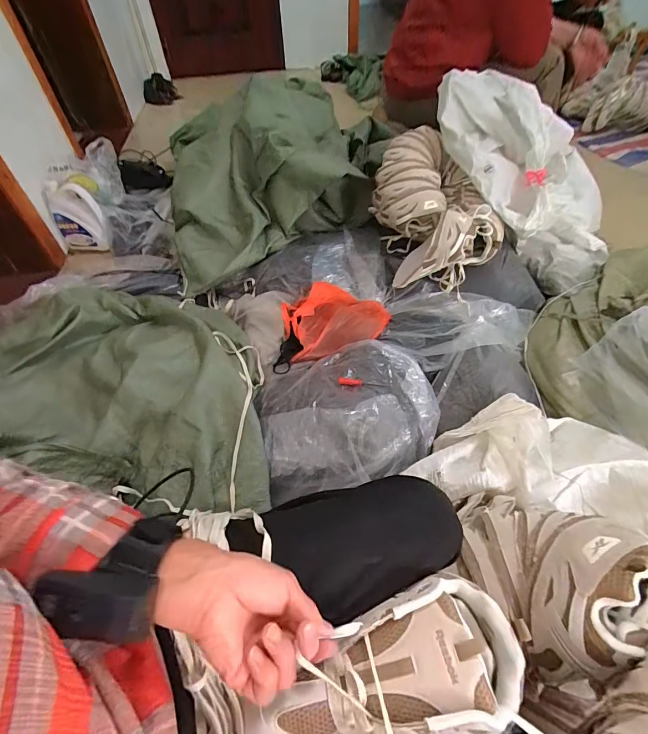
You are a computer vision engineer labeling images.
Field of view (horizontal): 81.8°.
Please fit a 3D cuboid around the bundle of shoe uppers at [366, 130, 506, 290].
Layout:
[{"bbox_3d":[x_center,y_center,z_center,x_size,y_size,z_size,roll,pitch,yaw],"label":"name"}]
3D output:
[{"bbox_3d":[0.270,-0.413,0.984,0.248,0.223,0.423,-12,51,-7],"label":"bundle of shoe uppers"}]

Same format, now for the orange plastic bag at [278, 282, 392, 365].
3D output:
[{"bbox_3d":[0.035,-0.120,0.929,0.265,0.071,0.201,-11,51,-6],"label":"orange plastic bag"}]

